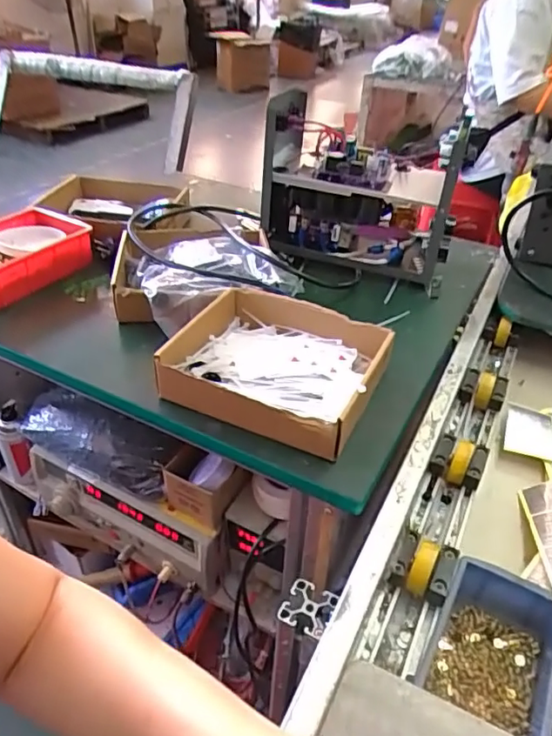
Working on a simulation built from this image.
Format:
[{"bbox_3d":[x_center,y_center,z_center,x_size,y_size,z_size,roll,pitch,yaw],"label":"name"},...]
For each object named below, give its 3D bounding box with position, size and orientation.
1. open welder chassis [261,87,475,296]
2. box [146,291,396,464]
[{"bbox_3d":[0.121,-0.263,0.840,0.270,0.219,0.172,8,37,7],"label":"open welder chassis"},{"bbox_3d":[-0.004,-0.010,0.626,0.233,0.047,0.187,18,39,20],"label":"box"}]

